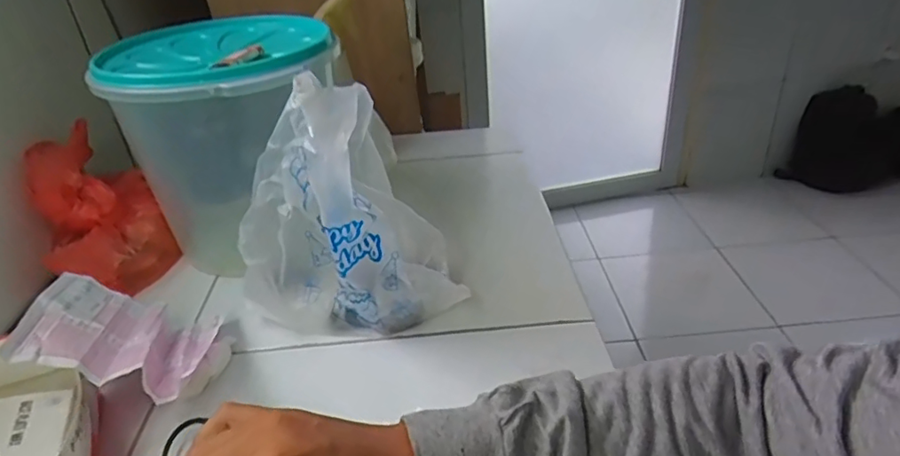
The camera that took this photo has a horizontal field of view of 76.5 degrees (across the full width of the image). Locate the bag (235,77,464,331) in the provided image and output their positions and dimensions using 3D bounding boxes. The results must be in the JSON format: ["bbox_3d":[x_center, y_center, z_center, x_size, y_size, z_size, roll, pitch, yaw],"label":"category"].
[{"bbox_3d":[-0.102,-0.014,0.519,0.192,0.221,0.112,-10,32,-8],"label":"bag"}]

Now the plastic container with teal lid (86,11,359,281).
[{"bbox_3d":[-0.248,-0.098,0.661,0.218,0.226,0.225,11,35,24],"label":"plastic container with teal lid"}]

